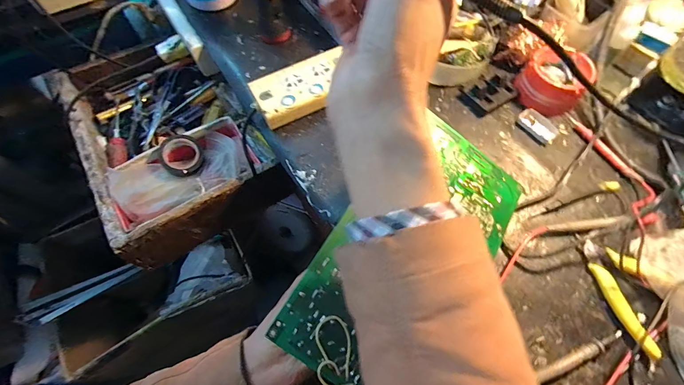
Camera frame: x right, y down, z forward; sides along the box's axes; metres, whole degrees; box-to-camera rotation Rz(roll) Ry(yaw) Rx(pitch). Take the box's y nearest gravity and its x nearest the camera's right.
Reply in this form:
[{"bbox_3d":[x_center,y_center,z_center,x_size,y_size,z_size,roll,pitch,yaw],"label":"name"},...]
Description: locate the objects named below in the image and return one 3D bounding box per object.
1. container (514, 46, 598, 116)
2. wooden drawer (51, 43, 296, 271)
[{"bbox_3d":[0.291,-0.153,0.453,0.086,0.042,0.082,27,68,14],"label":"container"},{"bbox_3d":[-0.301,-0.103,0.567,0.246,0.096,0.387,-31,67,-13],"label":"wooden drawer"}]

